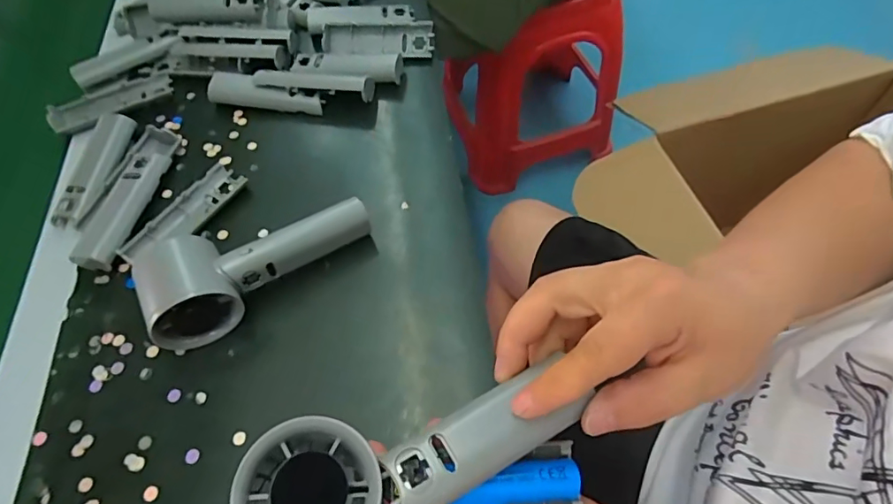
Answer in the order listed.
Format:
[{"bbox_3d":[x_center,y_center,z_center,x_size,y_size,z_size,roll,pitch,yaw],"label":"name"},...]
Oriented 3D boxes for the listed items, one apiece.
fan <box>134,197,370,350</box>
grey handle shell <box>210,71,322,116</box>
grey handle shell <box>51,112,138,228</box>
[{"bbox_3d":[-0.124,0.011,0.350,0.149,0.056,0.061,-18,61,-7],"label":"fan"},{"bbox_3d":[-0.164,-0.142,0.456,0.106,0.018,0.026,10,62,9],"label":"grey handle shell"},{"bbox_3d":[-0.291,-0.069,0.420,0.036,0.013,0.107,4,61,6],"label":"grey handle shell"}]

